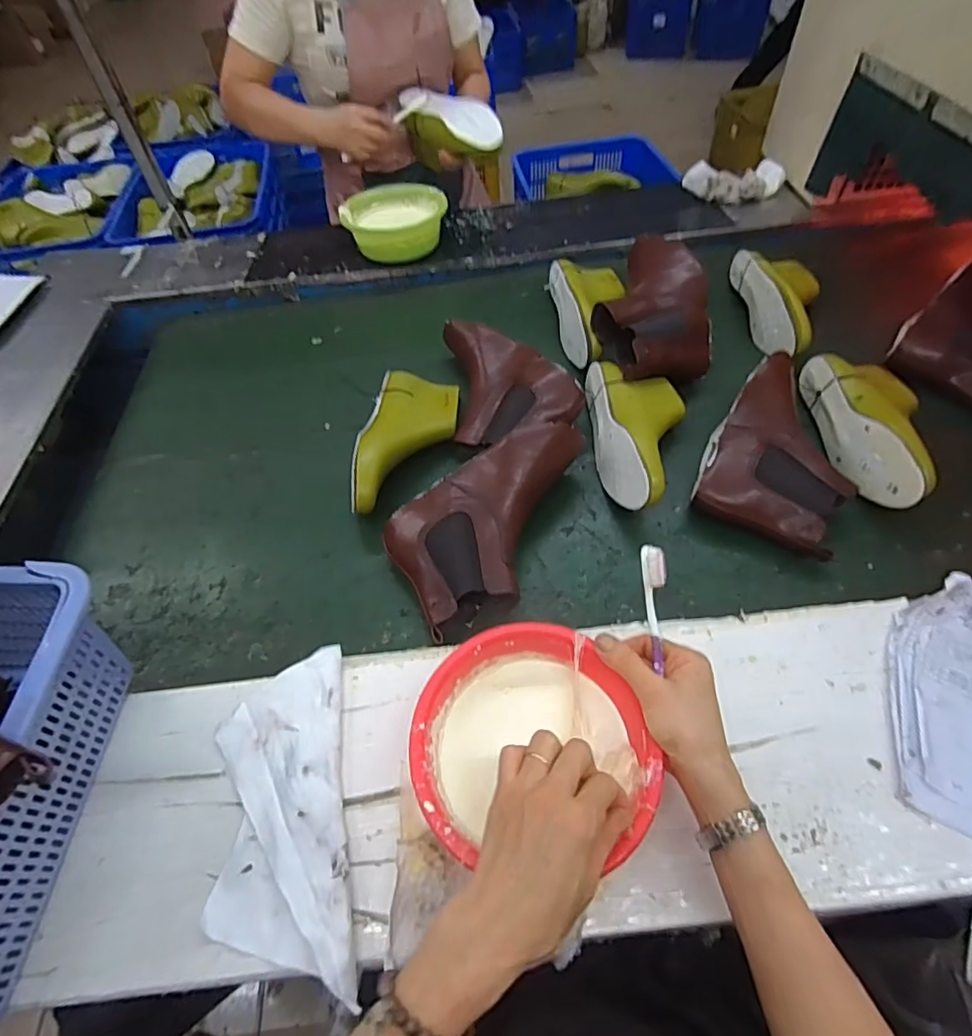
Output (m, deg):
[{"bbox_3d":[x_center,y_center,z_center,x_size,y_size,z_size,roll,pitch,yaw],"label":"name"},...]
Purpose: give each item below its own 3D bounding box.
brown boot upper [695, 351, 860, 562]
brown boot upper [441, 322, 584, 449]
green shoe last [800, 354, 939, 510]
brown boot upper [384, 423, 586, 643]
[{"bbox_3d":[0.358,-0.090,0.656,0.161,0.101,0.258,17,59,20],"label":"brown boot upper"},{"bbox_3d":[0.035,-0.191,0.765,0.158,0.061,0.261,-10,55,-2],"label":"brown boot upper"},{"bbox_3d":[0.489,-0.116,0.682,0.101,0.074,0.249,-1,54,4],"label":"green shoe last"},{"bbox_3d":[0.024,-0.001,0.622,0.271,0.084,0.158,-30,56,-12],"label":"brown boot upper"}]

